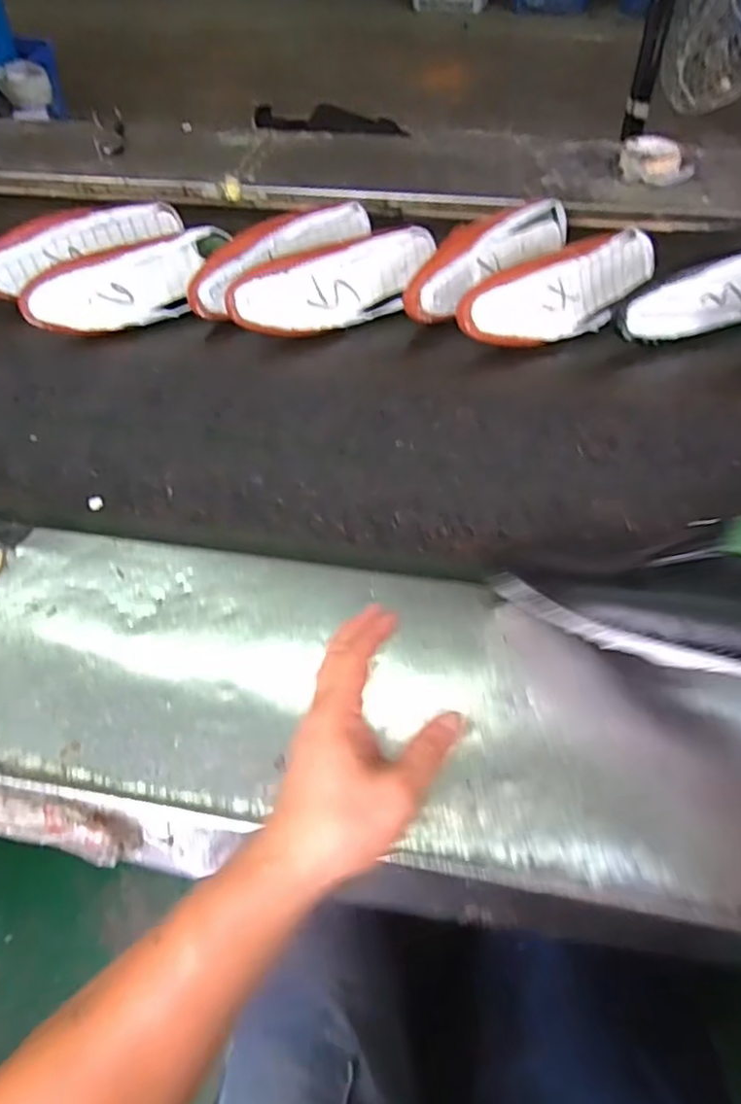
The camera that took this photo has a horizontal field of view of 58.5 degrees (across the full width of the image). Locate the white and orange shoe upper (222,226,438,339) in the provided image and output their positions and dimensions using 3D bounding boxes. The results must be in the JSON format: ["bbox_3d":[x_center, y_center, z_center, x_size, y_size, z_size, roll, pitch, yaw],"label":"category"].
[{"bbox_3d":[-0.044,-0.334,0.822,0.267,0.065,0.095,-16,54,-9],"label":"white and orange shoe upper"}]

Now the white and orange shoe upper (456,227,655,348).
[{"bbox_3d":[0.230,-0.312,0.803,0.252,0.075,0.098,-33,59,-20],"label":"white and orange shoe upper"}]

